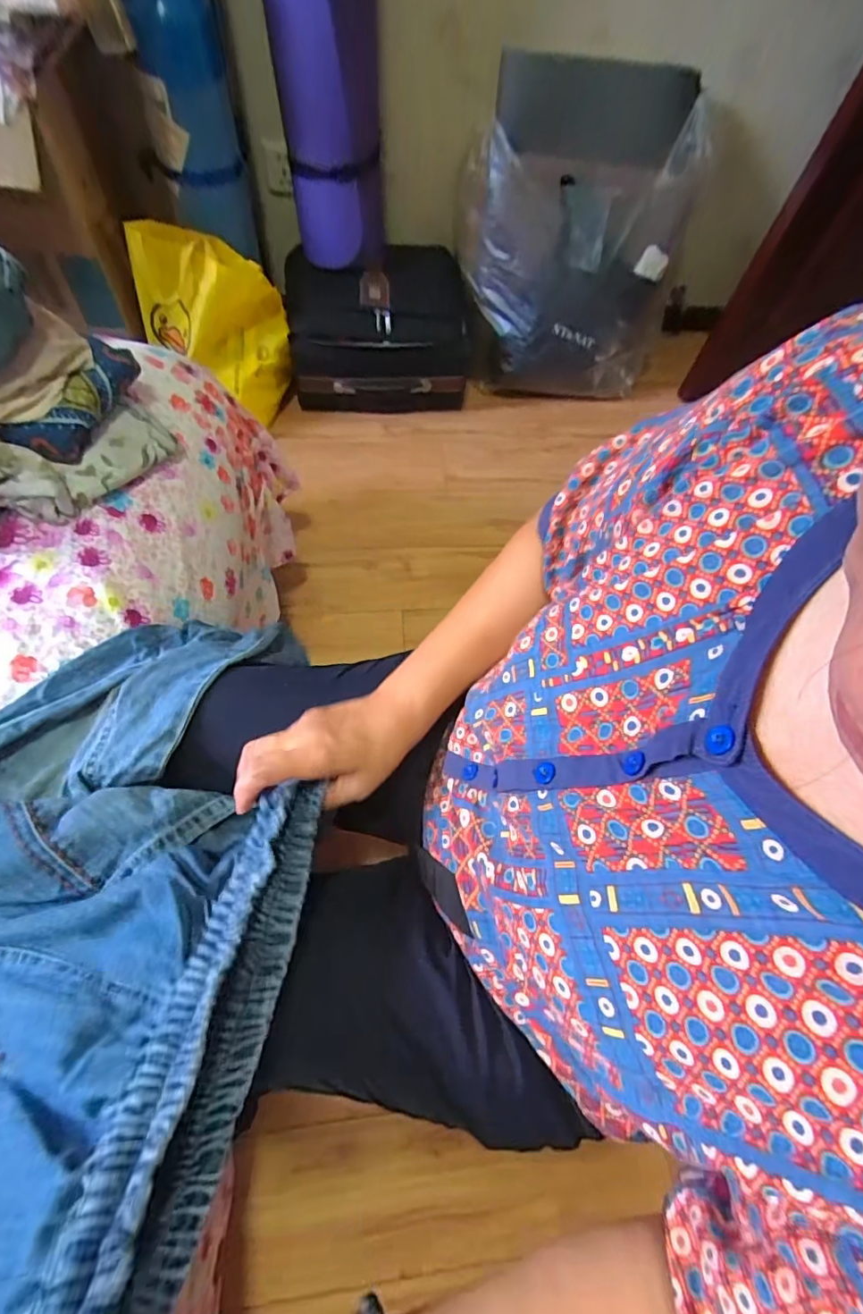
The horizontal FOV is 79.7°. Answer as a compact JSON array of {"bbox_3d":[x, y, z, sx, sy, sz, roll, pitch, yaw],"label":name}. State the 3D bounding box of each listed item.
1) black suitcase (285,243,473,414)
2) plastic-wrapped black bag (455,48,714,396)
[{"bbox_3d":[-0.137,-0.835,1.353,0.454,0.282,0.291,-7,63,-7],"label":"black suitcase"},{"bbox_3d":[0.356,-1.005,1.277,0.547,0.538,0.384,-4,63,-6],"label":"plastic-wrapped black bag"}]

